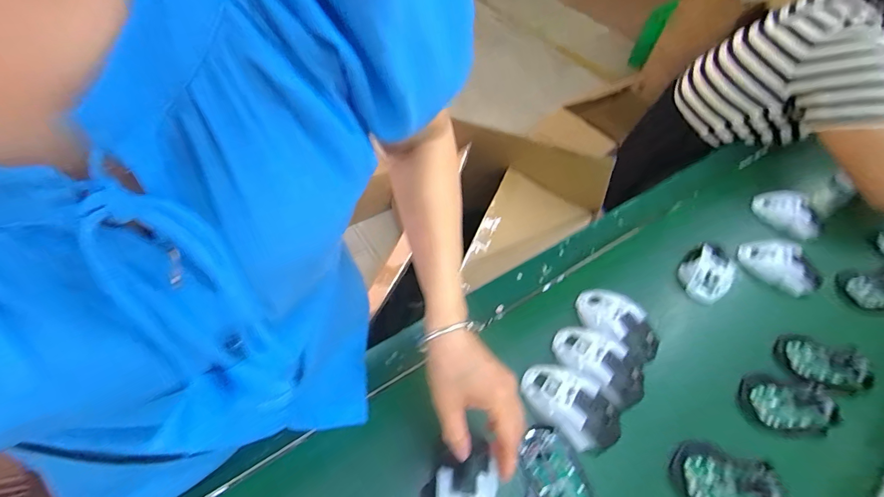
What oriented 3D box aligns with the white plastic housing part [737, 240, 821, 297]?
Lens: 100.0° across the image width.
[{"bbox_3d":[0.529,0.028,0.582,0.061,0.039,0.109,-27,61,-23],"label":"white plastic housing part"}]

